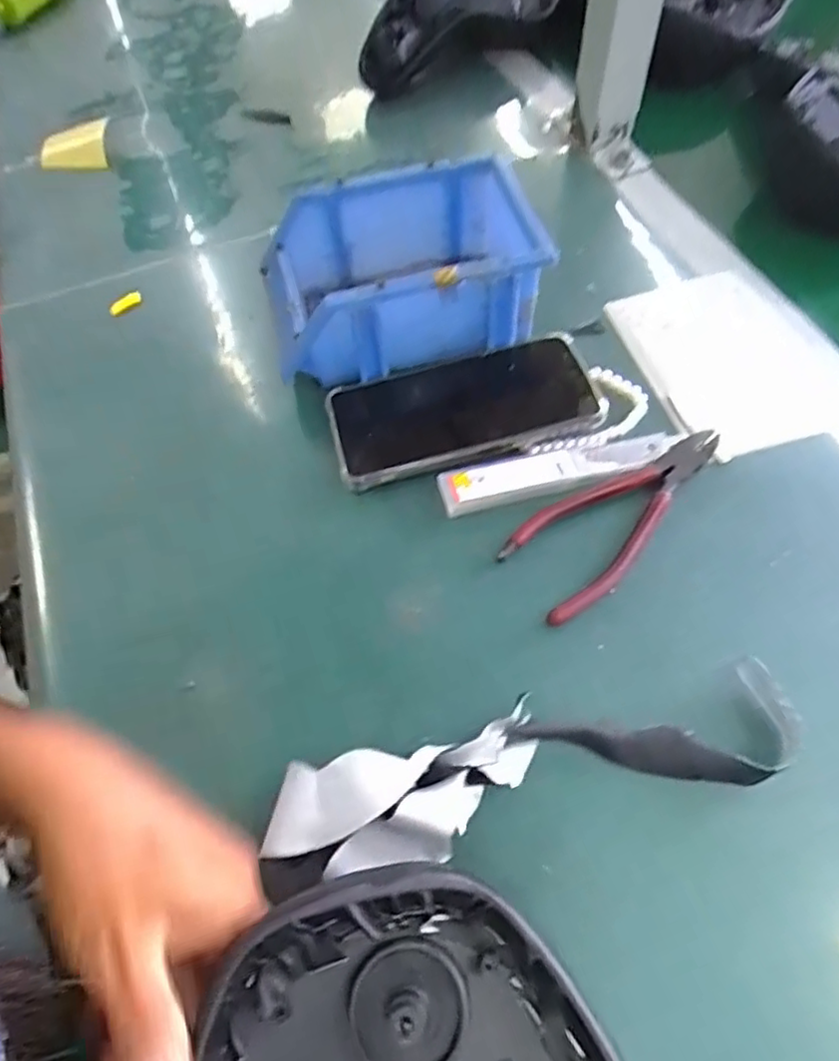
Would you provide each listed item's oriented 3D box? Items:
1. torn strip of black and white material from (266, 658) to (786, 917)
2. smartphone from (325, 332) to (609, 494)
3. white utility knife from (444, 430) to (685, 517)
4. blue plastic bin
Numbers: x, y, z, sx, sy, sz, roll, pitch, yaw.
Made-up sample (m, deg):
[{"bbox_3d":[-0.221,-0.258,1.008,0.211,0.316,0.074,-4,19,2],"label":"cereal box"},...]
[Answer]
[{"bbox_3d":[0.053,0.109,0.294,0.247,0.025,0.051,-13,59,-4],"label":"torn strip of black and white material"},{"bbox_3d":[0.028,-0.079,0.408,0.167,0.016,0.081,-14,59,-5],"label":"smartphone"},{"bbox_3d":[0.086,-0.039,0.385,0.149,0.011,0.029,-15,59,-5],"label":"white utility knife"},{"bbox_3d":[-0.011,-0.173,0.434,0.176,0.075,0.122,-14,59,-4],"label":"blue plastic bin"}]

